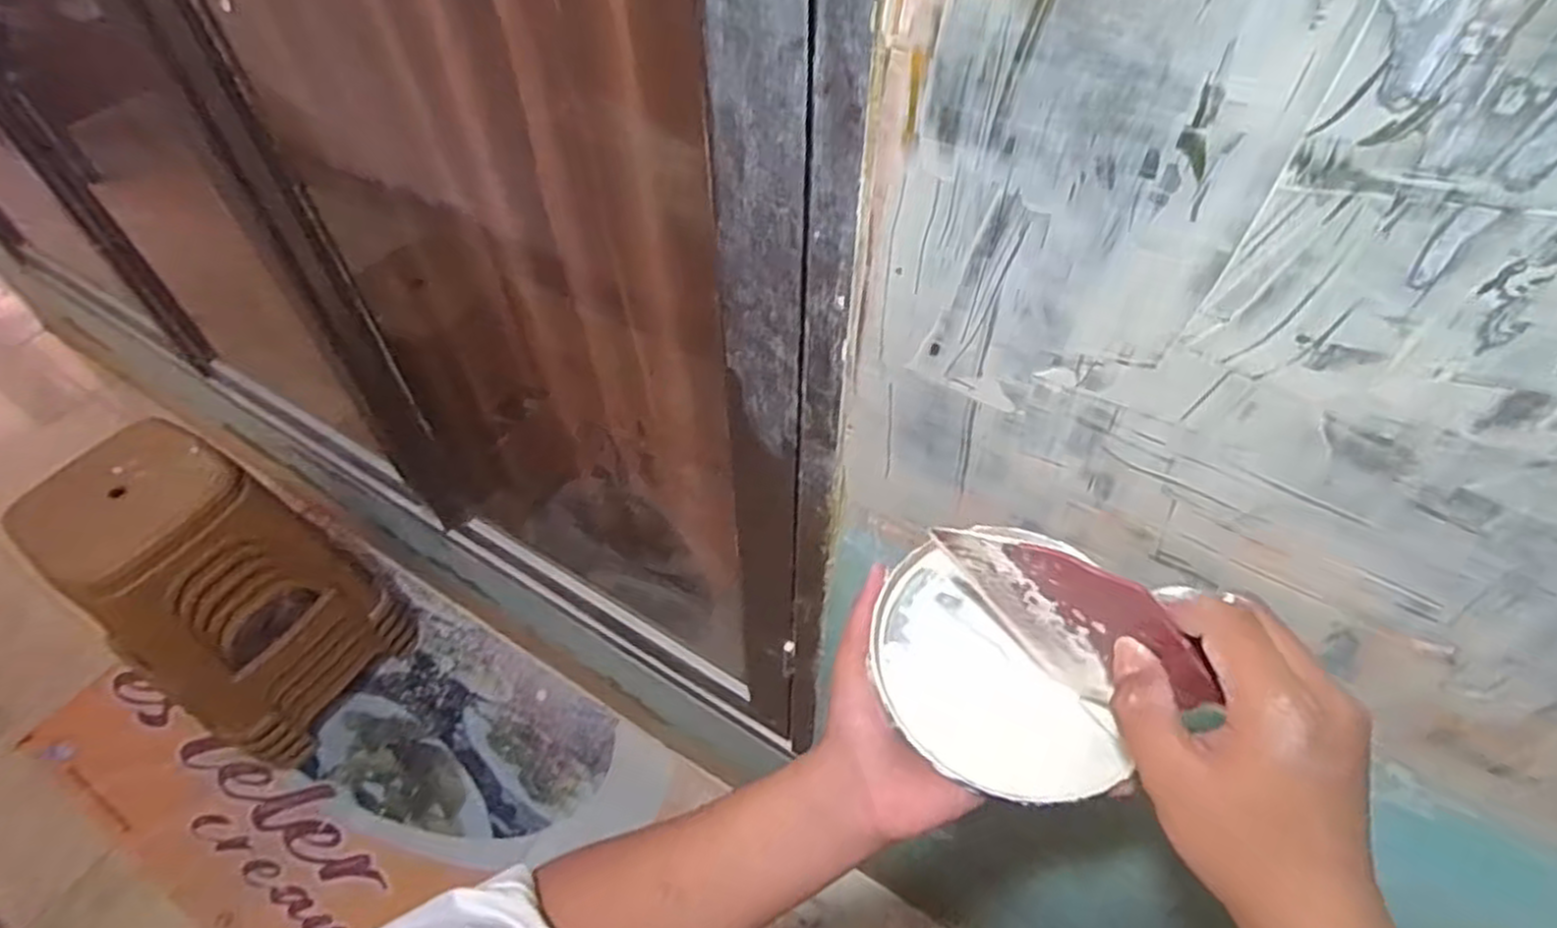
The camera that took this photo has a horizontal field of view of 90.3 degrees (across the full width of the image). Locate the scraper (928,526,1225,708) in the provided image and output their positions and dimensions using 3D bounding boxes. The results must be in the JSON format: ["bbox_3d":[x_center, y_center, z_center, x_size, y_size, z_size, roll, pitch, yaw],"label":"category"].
[{"bbox_3d":[0.134,0.070,0.347,0.109,0.105,0.007,49,66,-12],"label":"scraper"}]

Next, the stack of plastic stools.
[{"bbox_3d":[-0.978,0.236,1.389,0.270,0.609,0.362,22,55,17],"label":"stack of plastic stools"}]

